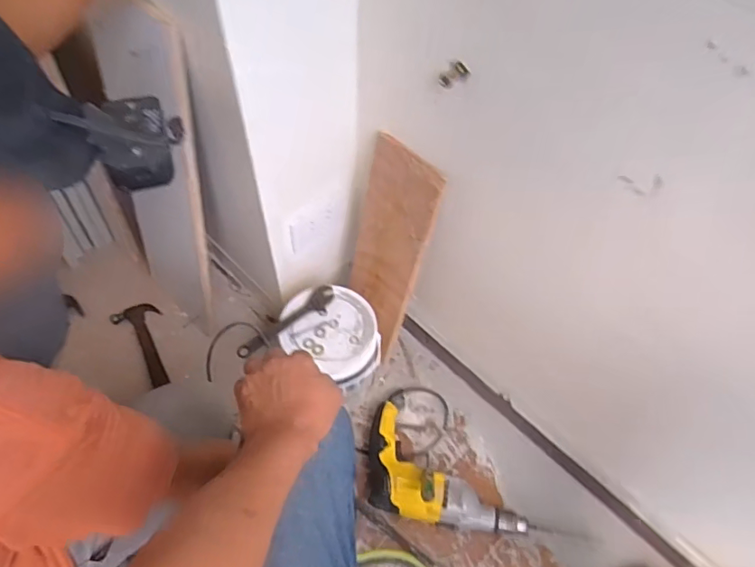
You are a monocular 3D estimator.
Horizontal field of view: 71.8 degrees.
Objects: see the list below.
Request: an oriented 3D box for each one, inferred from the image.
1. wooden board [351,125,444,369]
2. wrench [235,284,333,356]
[{"bbox_3d":[0.012,-0.036,0.944,0.138,0.463,0.020,38,50,22],"label":"wooden board"},{"bbox_3d":[-0.155,0.069,0.920,0.197,0.008,0.041,-39,69,-24],"label":"wrench"}]

